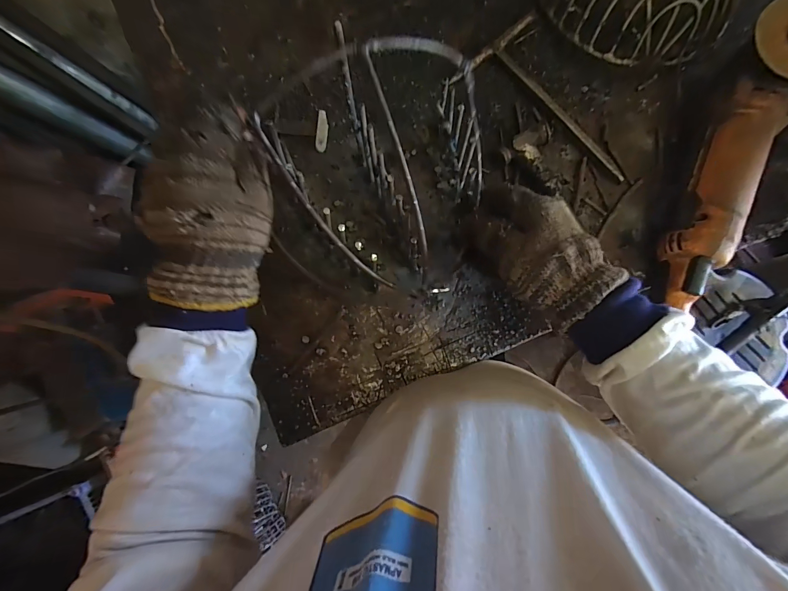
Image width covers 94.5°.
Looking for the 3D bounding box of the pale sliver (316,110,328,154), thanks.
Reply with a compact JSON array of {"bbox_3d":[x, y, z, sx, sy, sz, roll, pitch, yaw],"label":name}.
[{"bbox_3d":[-0.082,-0.190,0.419,0.012,0.004,0.050,4,86,0],"label":"pale sliver"}]

